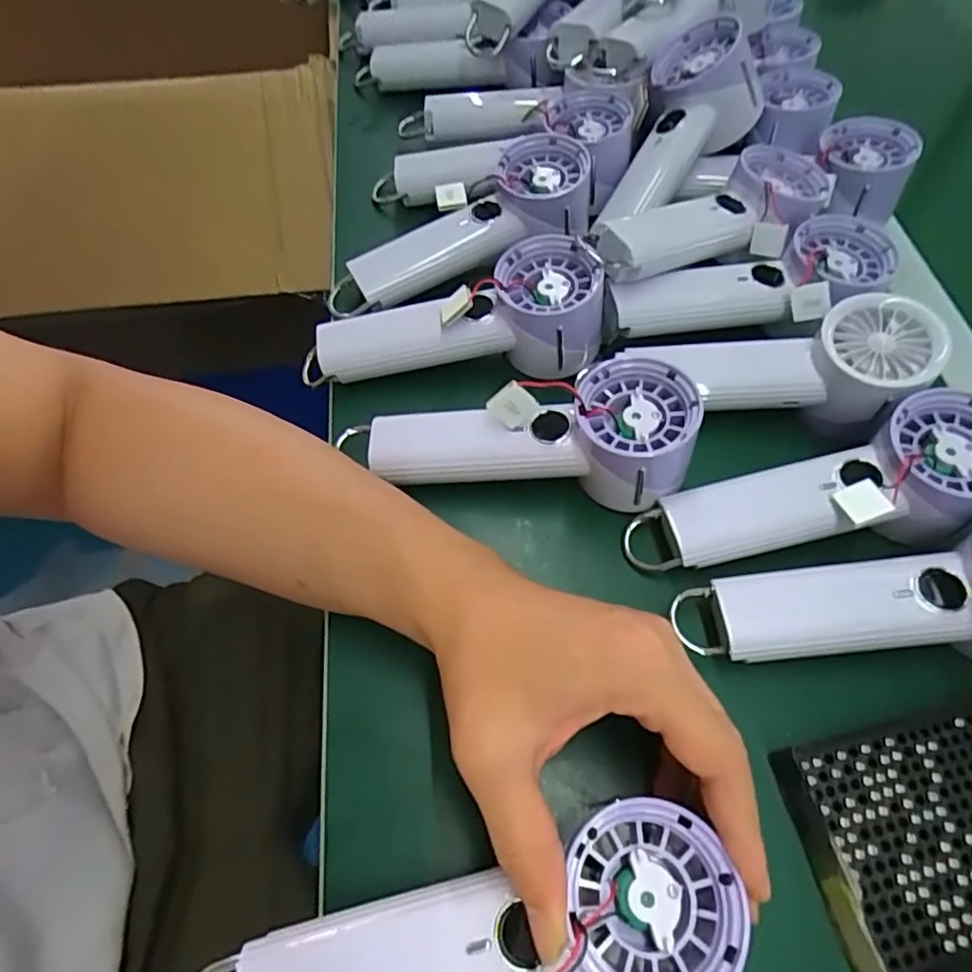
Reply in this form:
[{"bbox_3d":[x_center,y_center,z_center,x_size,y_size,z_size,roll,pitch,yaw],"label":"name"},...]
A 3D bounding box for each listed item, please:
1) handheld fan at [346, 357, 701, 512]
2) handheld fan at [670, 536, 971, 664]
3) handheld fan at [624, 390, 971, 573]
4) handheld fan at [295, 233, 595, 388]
[{"bbox_3d":[0.013,-0.034,0.333,0.188,0.051,0.064,6,60,3],"label":"handheld fan"},{"bbox_3d":[0.193,0.056,0.291,0.196,0.058,0.062,-9,60,9],"label":"handheld fan"},{"bbox_3d":[0.173,0.009,0.322,0.194,0.041,0.060,-17,61,5],"label":"handheld fan"},{"bbox_3d":[-0.023,-0.104,0.373,0.188,0.054,0.066,-3,60,-2],"label":"handheld fan"}]

